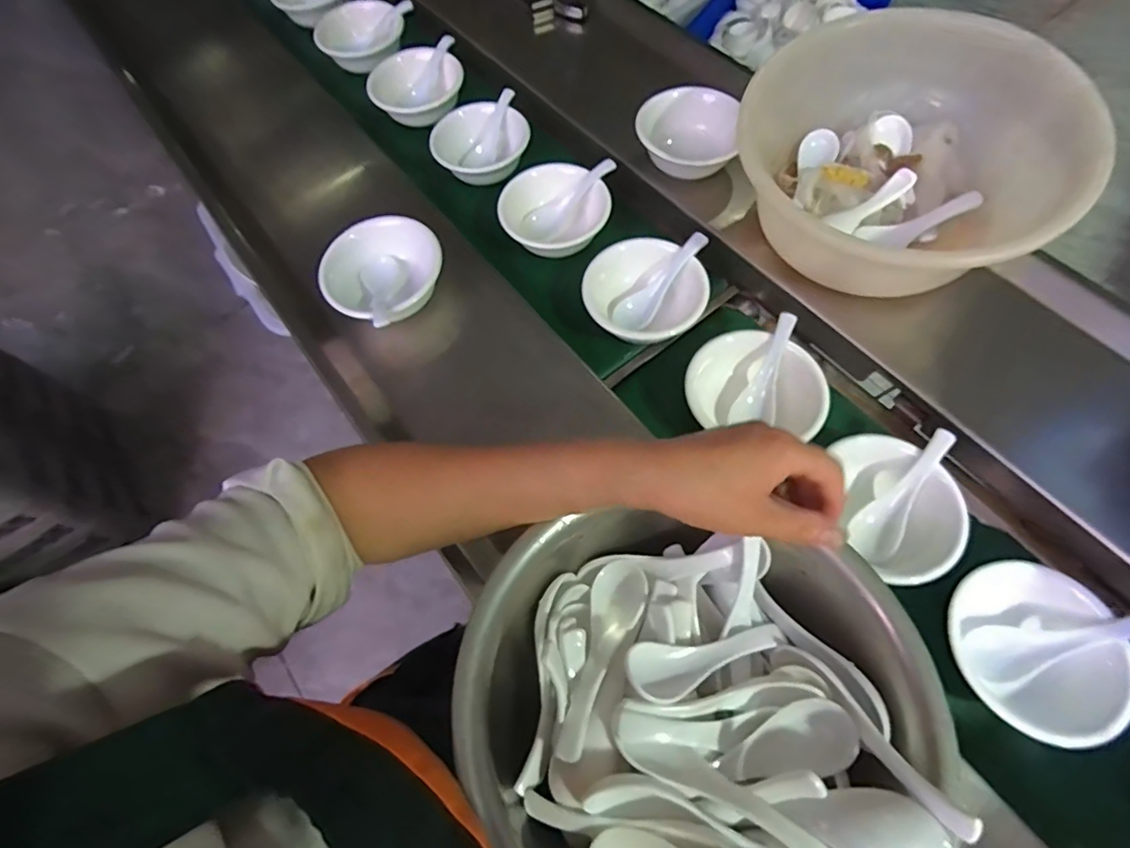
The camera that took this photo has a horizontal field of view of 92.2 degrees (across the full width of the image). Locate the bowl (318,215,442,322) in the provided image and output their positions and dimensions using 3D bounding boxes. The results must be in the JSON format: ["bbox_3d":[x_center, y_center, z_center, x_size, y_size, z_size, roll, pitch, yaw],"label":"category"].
[{"bbox_3d":[-0.177,-0.142,0.522,0.113,0.056,0.105,0,67,0],"label":"bowl"}]

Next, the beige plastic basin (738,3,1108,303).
[{"bbox_3d":[0.292,-0.240,0.485,0.254,0.114,0.223,28,70,11],"label":"beige plastic basin"}]

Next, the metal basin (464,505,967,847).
[{"bbox_3d":[0.069,0.160,0.298,0.238,0.088,0.216,14,68,5],"label":"metal basin"}]

